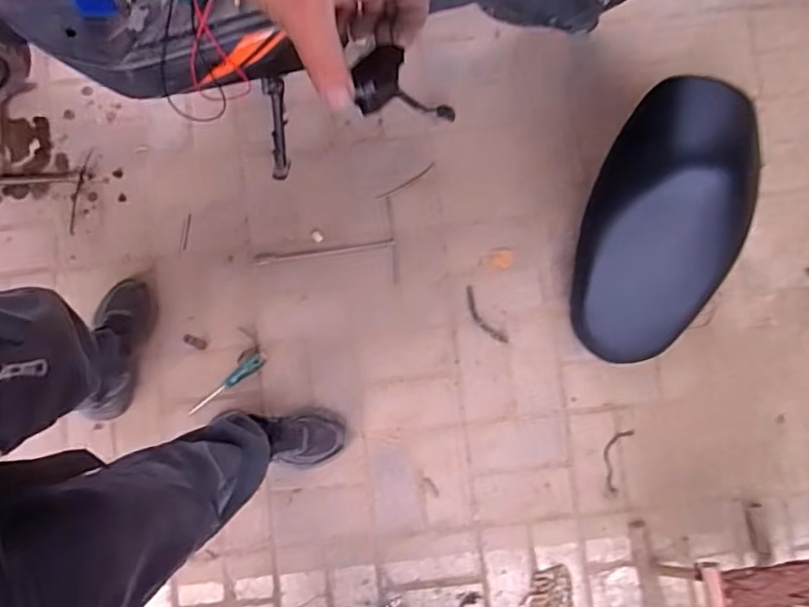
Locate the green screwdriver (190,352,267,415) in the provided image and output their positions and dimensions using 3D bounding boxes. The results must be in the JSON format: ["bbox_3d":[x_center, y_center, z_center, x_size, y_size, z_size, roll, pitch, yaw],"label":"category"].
[{"bbox_3d":[-0.360,0.159,1.208,0.191,0.022,0.031,-35,85,-2],"label":"green screwdriver"}]

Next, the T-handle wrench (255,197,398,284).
[{"bbox_3d":[-0.164,-0.120,1.238,0.289,0.014,0.172,-5,84,1],"label":"T-handle wrench"}]

